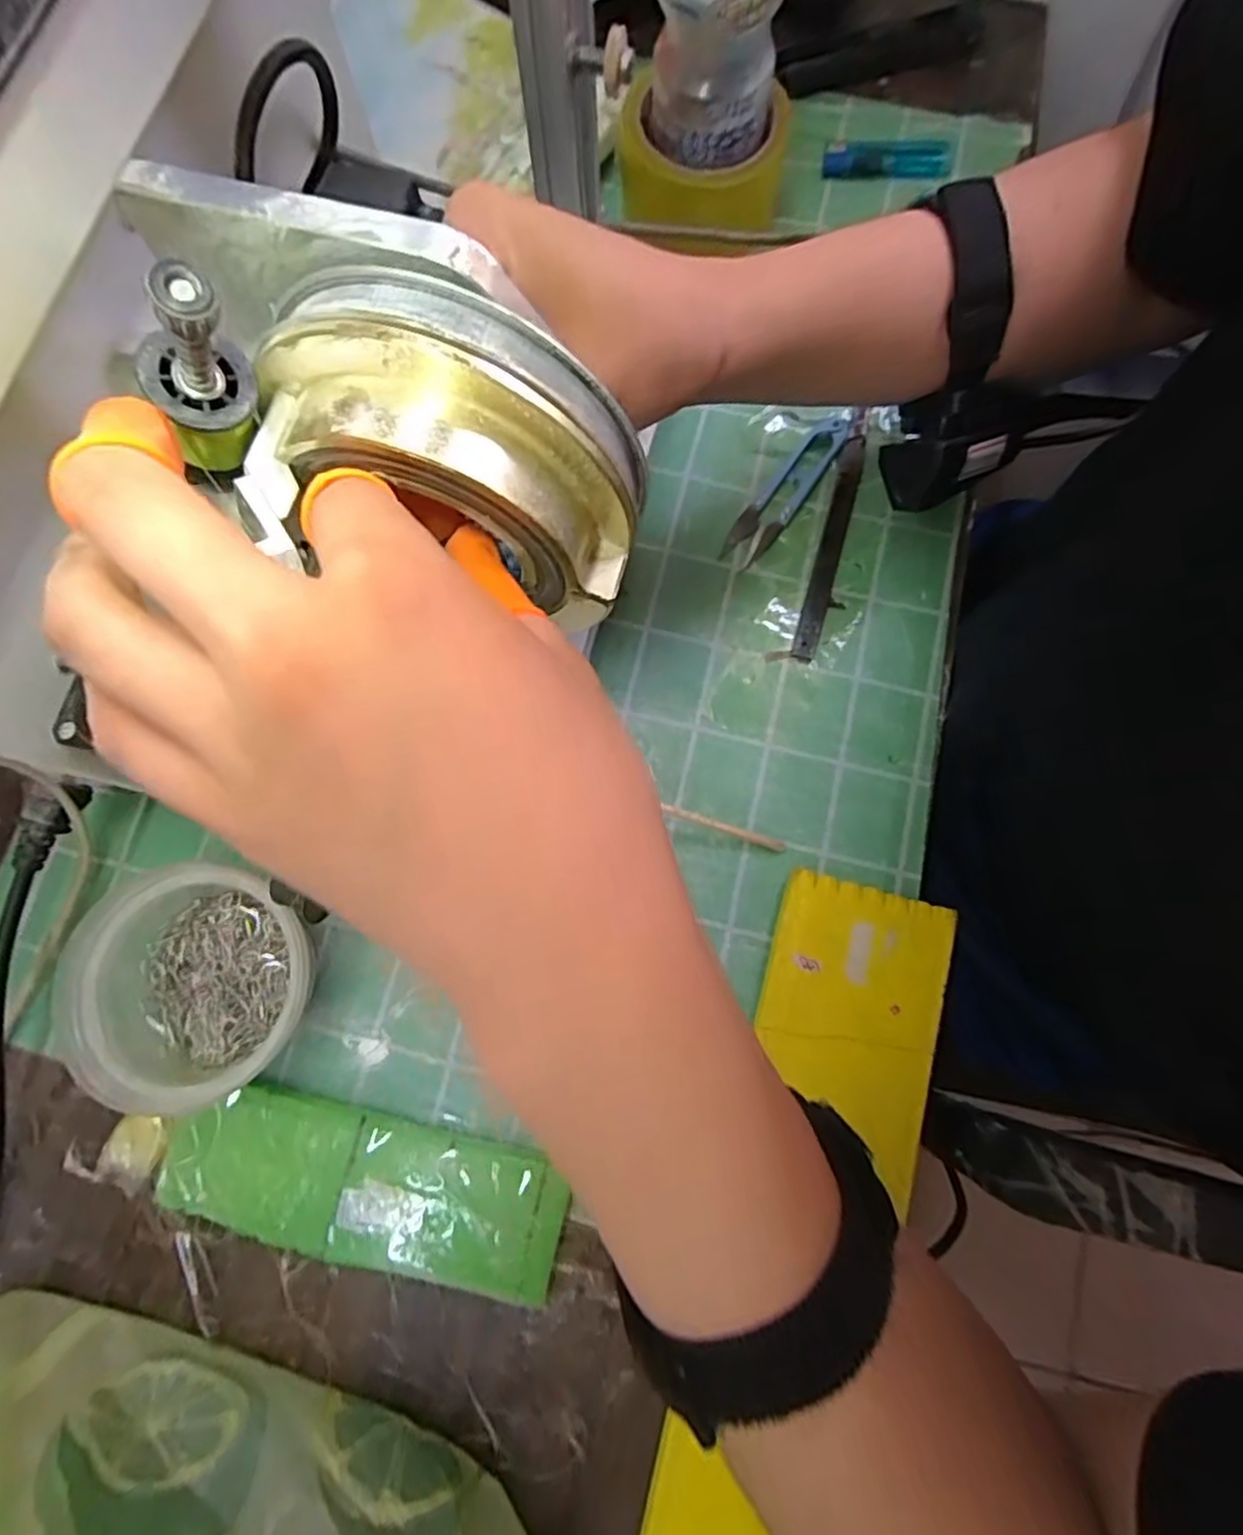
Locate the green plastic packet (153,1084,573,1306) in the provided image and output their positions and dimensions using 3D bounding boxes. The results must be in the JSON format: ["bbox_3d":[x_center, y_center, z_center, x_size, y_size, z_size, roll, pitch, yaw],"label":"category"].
[{"bbox_3d":[-0.115,0.188,0.303,0.177,0.017,0.058,12,77,4],"label":"green plastic packet"}]

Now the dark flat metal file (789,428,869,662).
[{"bbox_3d":[0.115,-0.122,0.373,0.013,0.009,0.134,16,78,4],"label":"dark flat metal file"}]

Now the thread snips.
[{"bbox_3d":[0.093,-0.155,0.379,0.023,0.012,0.103,37,80,9],"label":"thread snips"}]

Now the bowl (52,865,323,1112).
[{"bbox_3d":[-0.189,0.097,0.304,0.100,0.051,0.090,30,79,7],"label":"bowl"}]

